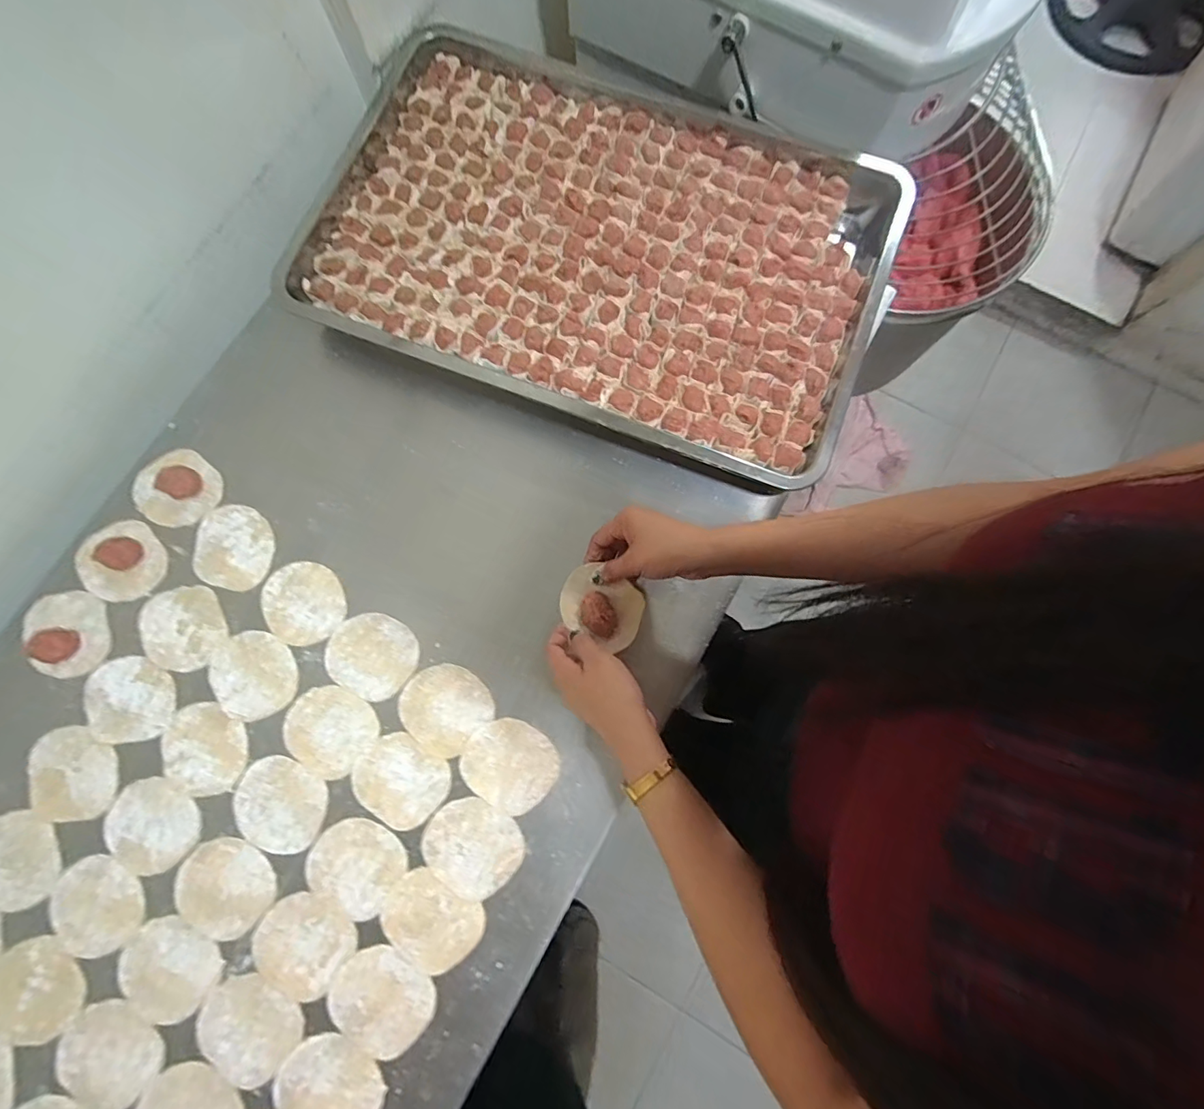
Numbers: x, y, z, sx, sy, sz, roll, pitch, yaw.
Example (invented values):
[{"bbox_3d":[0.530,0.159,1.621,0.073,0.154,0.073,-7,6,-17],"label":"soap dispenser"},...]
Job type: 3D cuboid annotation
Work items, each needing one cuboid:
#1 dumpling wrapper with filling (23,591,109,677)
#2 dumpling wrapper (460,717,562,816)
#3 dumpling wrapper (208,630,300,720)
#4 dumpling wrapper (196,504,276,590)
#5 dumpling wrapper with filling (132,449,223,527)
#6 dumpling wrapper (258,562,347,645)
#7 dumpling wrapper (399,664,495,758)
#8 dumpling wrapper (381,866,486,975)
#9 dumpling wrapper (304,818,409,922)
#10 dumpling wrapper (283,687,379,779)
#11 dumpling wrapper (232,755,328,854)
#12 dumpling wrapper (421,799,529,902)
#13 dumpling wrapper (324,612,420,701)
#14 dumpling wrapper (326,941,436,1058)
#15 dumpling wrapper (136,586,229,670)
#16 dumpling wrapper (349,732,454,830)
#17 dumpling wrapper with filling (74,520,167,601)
[{"bbox_3d":[-0.519,0.074,0.493,0.060,0.015,0.085,-29,80,-7],"label":"dumpling wrapper with filling"},{"bbox_3d":[-0.086,0.195,0.474,0.085,0.004,0.075,31,79,6],"label":"dumpling wrapper"},{"bbox_3d":[-0.335,0.114,0.489,0.077,0.004,0.083,0,77,-1],"label":"dumpling wrapper"},{"bbox_3d":[-0.370,-0.009,0.513,0.076,0.004,0.084,1,77,-1],"label":"dumpling wrapper"},{"bbox_3d":[-0.438,-0.070,0.518,0.089,0.017,0.078,40,79,7],"label":"dumpling wrapper with filling"},{"bbox_3d":[-0.295,0.048,0.503,0.085,0.004,0.076,34,79,6],"label":"dumpling wrapper"},{"bbox_3d":[-0.149,0.144,0.481,0.079,0.004,0.077,0,77,-1],"label":"dumpling wrapper"},{"bbox_3d":[-0.152,0.325,0.450,0.086,0.004,0.067,30,78,5],"label":"dumpling wrapper"},{"bbox_3d":[-0.222,0.280,0.458,0.080,0.004,0.072,28,78,5],"label":"dumpling wrapper"},{"bbox_3d":[-0.257,0.165,0.480,0.082,0.004,0.074,32,79,6],"label":"dumpling wrapper"},{"bbox_3d":[-0.296,0.229,0.467,0.083,0.004,0.073,22,78,3],"label":"dumpling wrapper"},{"bbox_3d":[-0.117,0.264,0.460,0.084,0.004,0.076,40,80,7],"label":"dumpling wrapper"},{"bbox_3d":[-0.223,0.097,0.493,0.084,0.004,0.076,26,78,4],"label":"dumpling wrapper"},{"bbox_3d":[-0.190,0.383,0.438,0.086,0.006,0.072,33,79,6],"label":"dumpling wrapper"},{"bbox_3d":[-0.411,0.072,0.498,0.084,0.004,0.078,0,77,-1],"label":"dumpling wrapper"},{"bbox_3d":[-0.187,0.209,0.470,0.085,0.004,0.072,31,78,5],"label":"dumpling wrapper"},{"bbox_3d":[-0.479,0.004,0.504,0.081,0.016,0.077,0,77,-1],"label":"dumpling wrapper with filling"}]

